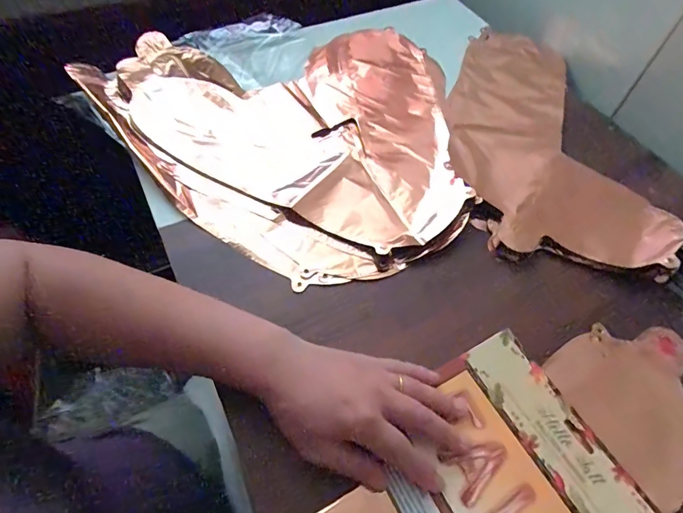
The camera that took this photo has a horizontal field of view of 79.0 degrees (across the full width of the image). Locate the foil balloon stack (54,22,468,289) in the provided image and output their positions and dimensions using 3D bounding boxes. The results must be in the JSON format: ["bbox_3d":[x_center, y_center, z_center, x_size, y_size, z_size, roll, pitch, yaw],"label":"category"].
[{"bbox_3d":[-0.036,-0.146,0.491,0.432,0.056,0.401,-21,61,-18],"label":"foil balloon stack"}]

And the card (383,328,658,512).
[{"bbox_3d":[0.124,0.167,0.300,0.159,0.008,0.188,-25,61,-16],"label":"card"}]

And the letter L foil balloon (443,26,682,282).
[{"bbox_3d":[0.225,-0.160,0.525,0.193,0.033,0.438,-3,54,-2],"label":"letter L foil balloon"}]

